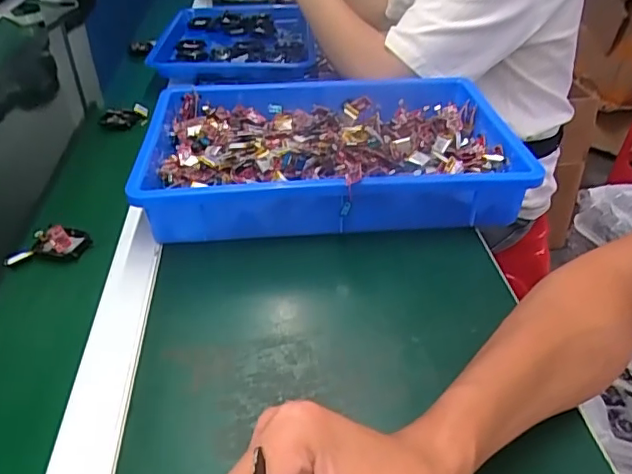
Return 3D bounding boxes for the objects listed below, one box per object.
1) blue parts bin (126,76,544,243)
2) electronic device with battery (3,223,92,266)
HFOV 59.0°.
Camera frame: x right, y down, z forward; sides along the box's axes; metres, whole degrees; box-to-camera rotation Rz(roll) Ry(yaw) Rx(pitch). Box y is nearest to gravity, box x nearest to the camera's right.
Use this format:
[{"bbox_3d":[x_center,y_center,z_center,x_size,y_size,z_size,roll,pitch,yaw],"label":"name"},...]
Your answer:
[{"bbox_3d":[0.009,-0.093,0.607,0.368,0.078,0.261,-4,36,-3],"label":"blue parts bin"},{"bbox_3d":[-0.248,0.007,0.519,0.071,0.022,0.036,-10,37,-11],"label":"electronic device with battery"}]

